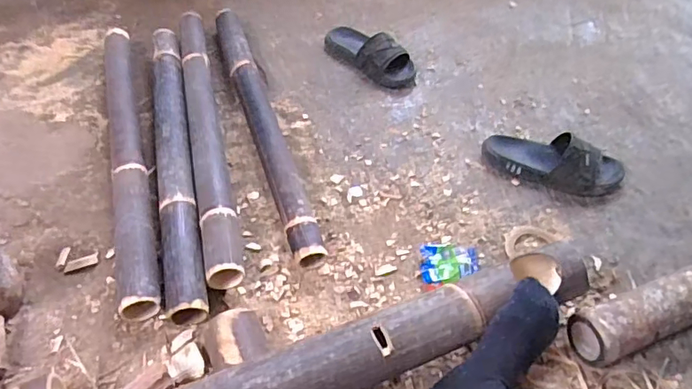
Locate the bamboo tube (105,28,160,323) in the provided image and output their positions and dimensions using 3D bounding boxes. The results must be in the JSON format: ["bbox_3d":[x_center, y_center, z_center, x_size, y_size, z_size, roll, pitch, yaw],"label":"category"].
[{"bbox_3d":[-0.407,-0.102,0.963,0.071,0.072,0.717,-12,52,-13],"label":"bamboo tube"}]

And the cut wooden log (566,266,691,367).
[{"bbox_3d":[0.481,0.167,0.785,0.312,0.080,0.077,-17,53,-17],"label":"cut wooden log"}]

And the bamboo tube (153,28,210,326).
[{"bbox_3d":[-0.320,-0.092,0.963,0.064,0.067,0.712,-10,52,-11],"label":"bamboo tube"}]

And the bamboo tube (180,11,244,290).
[{"bbox_3d":[-0.274,-0.138,1.014,0.063,0.056,0.724,-10,52,-11],"label":"bamboo tube"}]

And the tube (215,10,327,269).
[{"bbox_3d":[-0.176,-0.164,1.044,0.055,0.055,0.726,-14,53,-14],"label":"tube"}]

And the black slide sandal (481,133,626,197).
[{"bbox_3d":[0.392,-0.067,0.987,0.257,0.065,0.122,14,51,8],"label":"black slide sandal"}]

